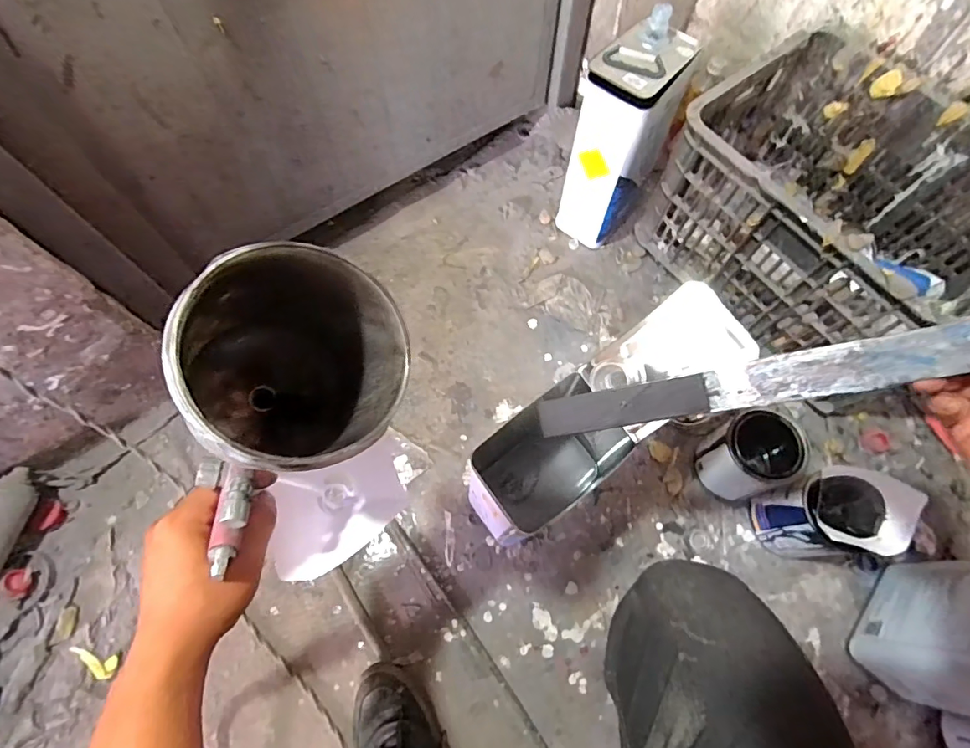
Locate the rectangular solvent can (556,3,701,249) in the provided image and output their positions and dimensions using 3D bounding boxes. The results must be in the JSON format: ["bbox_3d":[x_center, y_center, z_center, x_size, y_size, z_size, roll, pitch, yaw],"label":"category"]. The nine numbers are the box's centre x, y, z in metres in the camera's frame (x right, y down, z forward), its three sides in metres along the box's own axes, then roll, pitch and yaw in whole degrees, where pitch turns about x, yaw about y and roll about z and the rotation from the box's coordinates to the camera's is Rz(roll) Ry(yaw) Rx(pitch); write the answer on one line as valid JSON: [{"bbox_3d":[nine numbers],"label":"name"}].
[{"bbox_3d":[0.229,-0.382,0.826,0.113,0.339,0.167,36,72,13],"label":"rectangular solvent can"}]

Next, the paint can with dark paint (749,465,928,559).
[{"bbox_3d":[0.472,0.196,0.668,0.126,0.150,0.099,0,68,-1],"label":"paint can with dark paint"}]

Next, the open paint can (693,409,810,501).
[{"bbox_3d":[0.386,0.122,0.709,0.103,0.129,0.097,0,68,0],"label":"open paint can"}]

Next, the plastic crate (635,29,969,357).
[{"bbox_3d":[0.543,-0.243,0.759,0.345,0.242,0.460,-34,72,-13],"label":"plastic crate"}]

